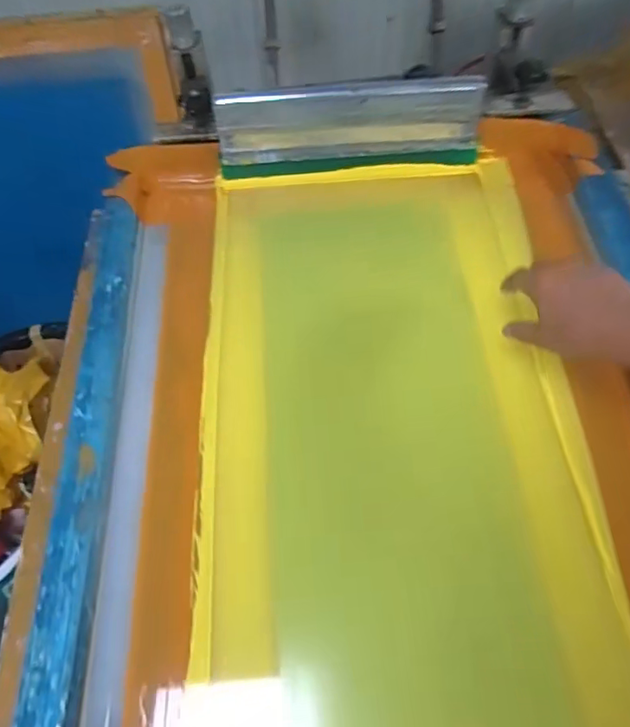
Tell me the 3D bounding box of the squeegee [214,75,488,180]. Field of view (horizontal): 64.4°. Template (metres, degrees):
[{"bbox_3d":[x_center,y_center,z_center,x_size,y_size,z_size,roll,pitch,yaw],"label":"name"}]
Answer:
[{"bbox_3d":[0.046,-0.328,0.691,0.352,0.108,0.045,-4,58,1],"label":"squeegee"}]

